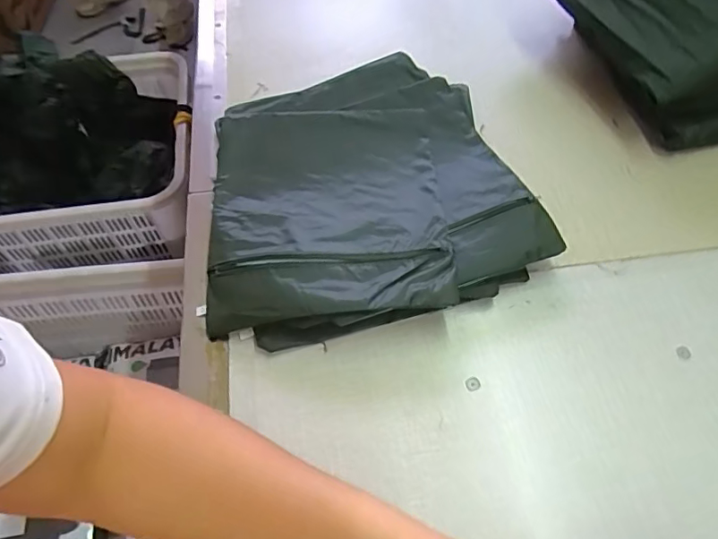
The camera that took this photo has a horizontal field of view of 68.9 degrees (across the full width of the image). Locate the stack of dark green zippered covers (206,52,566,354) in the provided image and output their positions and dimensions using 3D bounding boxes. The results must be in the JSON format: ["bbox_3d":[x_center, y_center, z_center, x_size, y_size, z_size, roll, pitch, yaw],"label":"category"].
[{"bbox_3d":[-0.006,-0.111,0.632,0.366,0.034,0.374,-13,58,-9],"label":"stack of dark green zippered covers"}]

